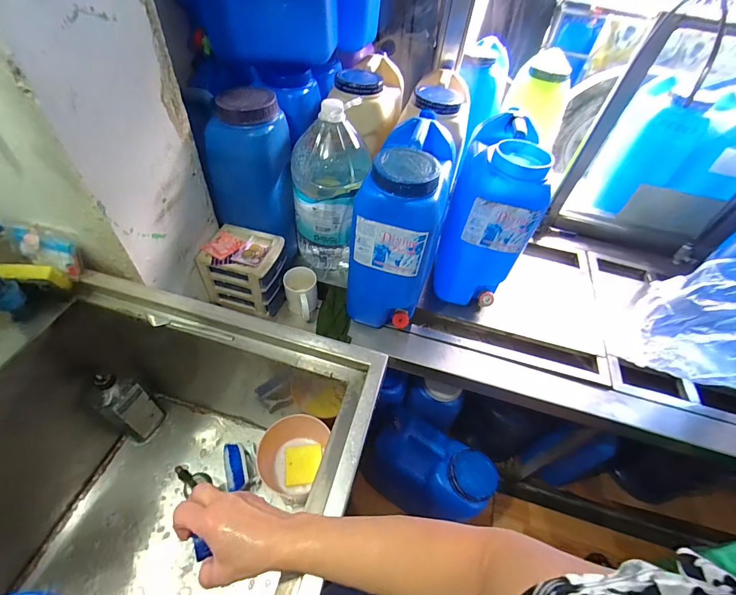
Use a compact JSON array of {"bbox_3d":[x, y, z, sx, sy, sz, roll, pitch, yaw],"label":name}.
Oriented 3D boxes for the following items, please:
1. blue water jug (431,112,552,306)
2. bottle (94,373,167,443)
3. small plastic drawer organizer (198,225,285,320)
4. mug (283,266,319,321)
[{"bbox_3d":[0.289,-0.207,0.891,0.167,0.384,0.276,13,50,4],"label":"blue water jug"},{"bbox_3d":[-0.516,0.237,0.778,0.044,0.248,0.085,29,53,17],"label":"bottle"},{"bbox_3d":[-0.293,-0.067,0.897,0.179,0.155,0.142,17,50,8],"label":"small plastic drawer organizer"},{"bbox_3d":[-0.162,-0.004,0.891,0.085,0.089,0.110,-6,51,-12],"label":"mug"}]

